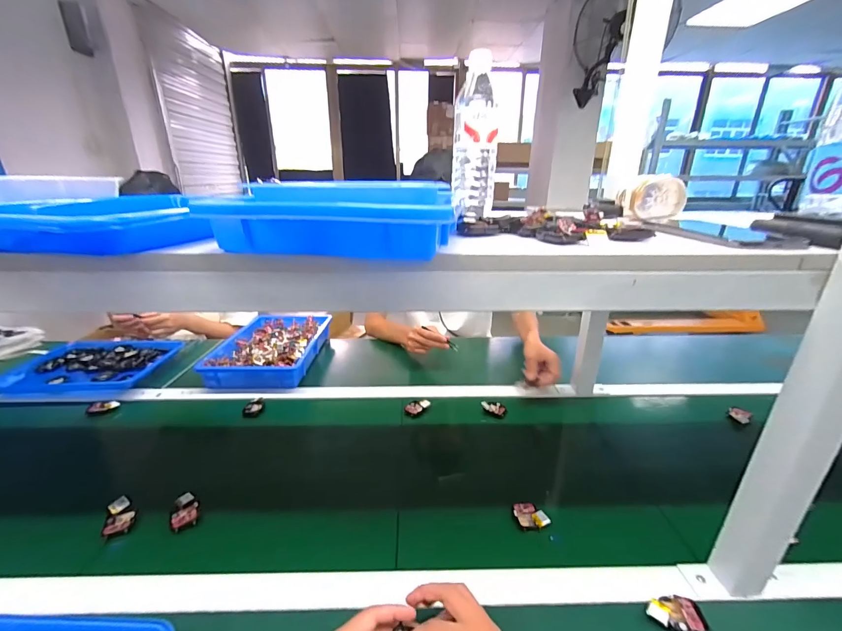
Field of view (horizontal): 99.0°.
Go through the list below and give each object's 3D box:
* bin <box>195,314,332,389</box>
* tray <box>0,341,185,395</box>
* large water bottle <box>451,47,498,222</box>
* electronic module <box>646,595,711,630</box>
[{"bbox_3d":[-0.400,0.086,0.977,0.244,0.059,0.345,0,22,3],"label":"bin"},{"bbox_3d":[-0.816,0.120,0.895,0.333,0.035,0.220,-1,22,0],"label":"tray"},{"bbox_3d":[0.079,-0.256,0.527,0.064,0.222,0.059,3,22,9],"label":"large water bottle"},{"bbox_3d":[0.296,0.348,0.418,0.060,0.009,0.035,0,22,3],"label":"electronic module"}]

